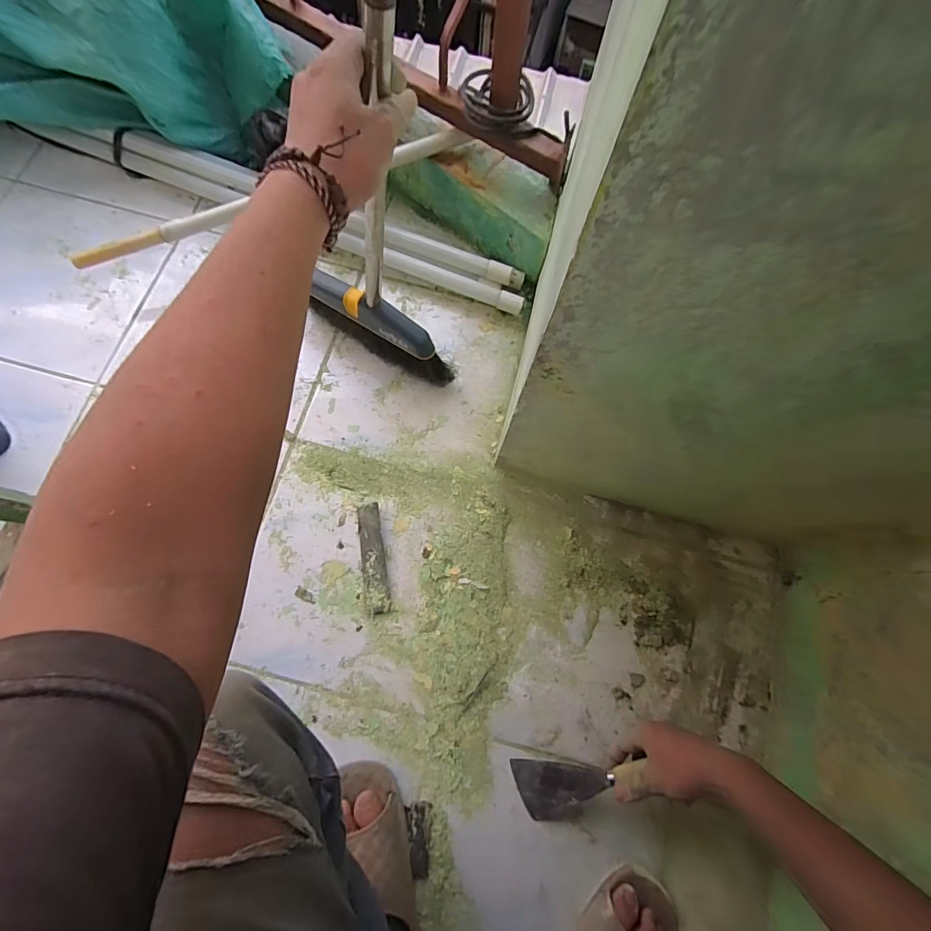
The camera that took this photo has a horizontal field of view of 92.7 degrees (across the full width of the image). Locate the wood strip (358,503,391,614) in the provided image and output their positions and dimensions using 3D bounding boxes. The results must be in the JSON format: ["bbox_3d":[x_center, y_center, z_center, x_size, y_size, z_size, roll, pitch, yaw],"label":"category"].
[{"bbox_3d":[-0.121,0.121,0.582,0.030,0.019,0.137,-8,75,-4],"label":"wood strip"}]

